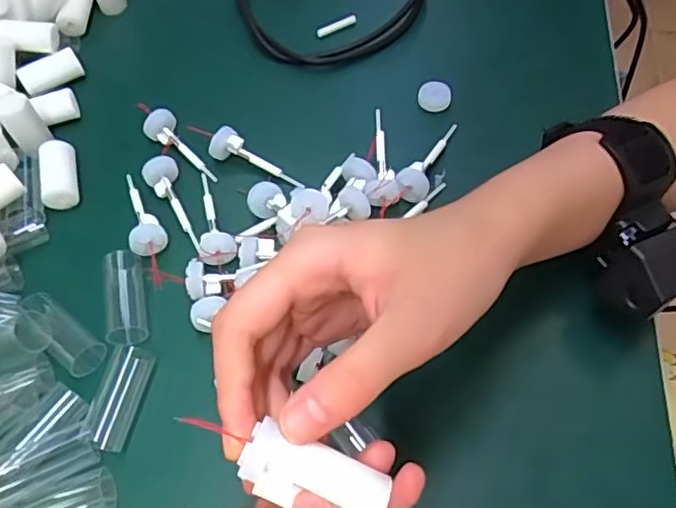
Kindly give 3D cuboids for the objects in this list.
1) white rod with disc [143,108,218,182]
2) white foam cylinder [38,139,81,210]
[{"bbox_3d":[-0.098,-0.068,0.387,0.059,0.013,0.019,43,69,9],"label":"white rod with disc"},{"bbox_3d":[-0.171,-0.049,0.377,0.021,0.019,0.042,-15,60,-6],"label":"white foam cylinder"}]

